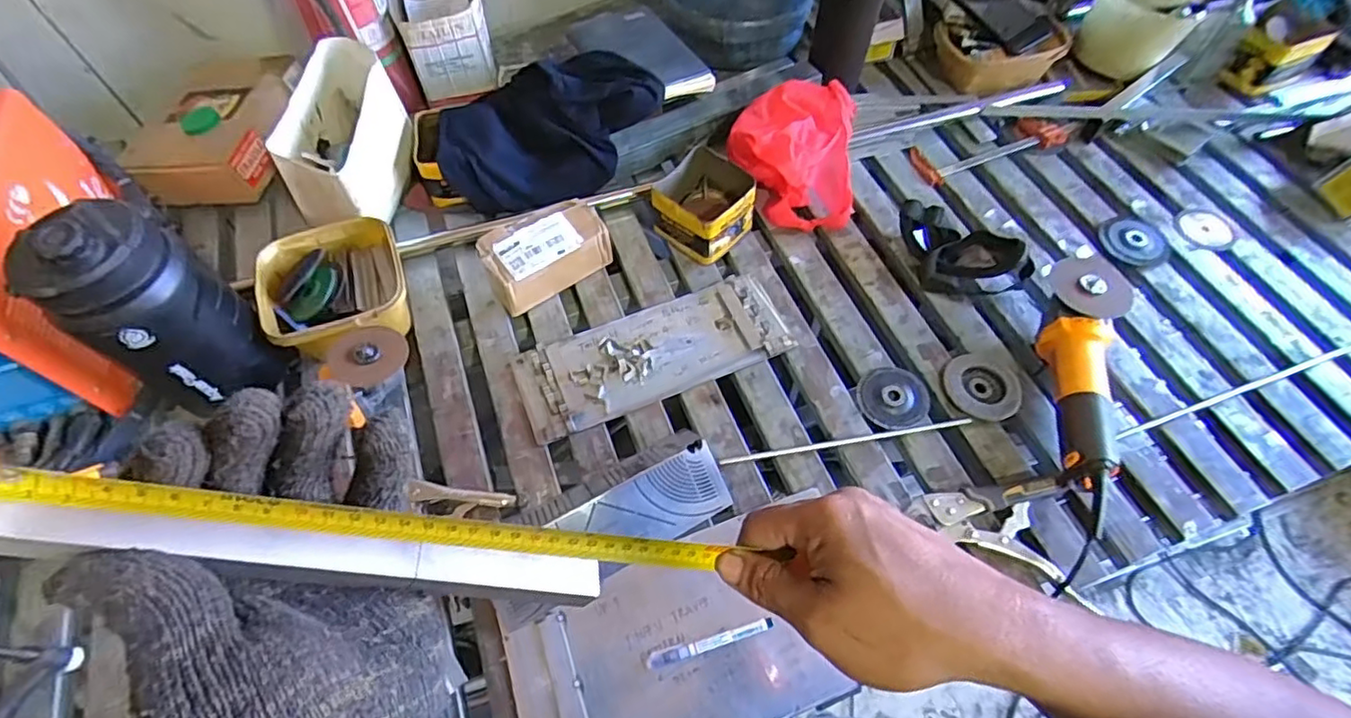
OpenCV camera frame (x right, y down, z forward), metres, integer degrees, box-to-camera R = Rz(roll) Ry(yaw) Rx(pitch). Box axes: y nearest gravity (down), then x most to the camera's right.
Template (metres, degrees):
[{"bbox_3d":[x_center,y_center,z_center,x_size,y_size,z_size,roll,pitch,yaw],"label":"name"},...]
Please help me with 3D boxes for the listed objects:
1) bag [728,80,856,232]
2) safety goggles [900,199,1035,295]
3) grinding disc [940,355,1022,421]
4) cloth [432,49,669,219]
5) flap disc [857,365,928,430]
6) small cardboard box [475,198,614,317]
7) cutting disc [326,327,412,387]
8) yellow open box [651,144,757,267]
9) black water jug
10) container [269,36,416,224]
[{"bbox_3d":[0.174,-0.307,0.929,0.178,0.112,0.187,1,59,1],"label":"bag"},{"bbox_3d":[0.401,-0.156,0.872,0.163,0.071,0.112,-1,59,0],"label":"safety goggles"},{"bbox_3d":[0.393,0.034,0.797,0.091,0.006,0.094,0,59,1],"label":"grinding disc"},{"bbox_3d":[-0.201,-0.351,0.945,0.315,0.109,0.203,-36,65,-19],"label":"cloth"},{"bbox_3d":[0.278,0.045,0.795,0.082,0.009,0.089,0,59,1],"label":"flap disc"},{"bbox_3d":[-0.184,-0.149,0.889,0.172,0.078,0.104,-30,63,-16],"label":"small cardboard box"},{"bbox_3d":[-0.367,-0.005,0.749,0.083,0.012,0.070,-39,96,-23],"label":"cutting disc"},{"bbox_3d":[0.040,-0.228,0.918,0.135,0.080,0.132,39,67,22],"label":"yellow open box"},{"bbox_3d":[-0.568,-0.050,0.691,0.106,0.287,0.130,30,64,18],"label":"black water jug"},{"bbox_3d":[-0.457,-0.316,0.887,0.112,0.147,0.243,0,59,1],"label":"container"}]

